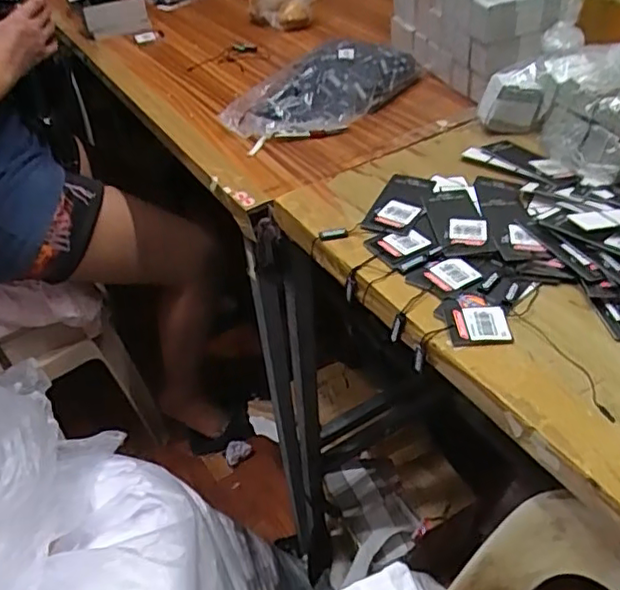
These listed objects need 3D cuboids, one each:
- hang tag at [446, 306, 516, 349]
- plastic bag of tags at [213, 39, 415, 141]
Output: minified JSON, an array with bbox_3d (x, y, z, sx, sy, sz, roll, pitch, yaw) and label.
[{"bbox_3d":[0.138,0.025,0.498,0.049,0.007,0.039,-5,44,1],"label":"hang tag"},{"bbox_3d":[0.020,-0.280,0.804,0.161,0.048,0.258,28,53,30],"label":"plastic bag of tags"}]

